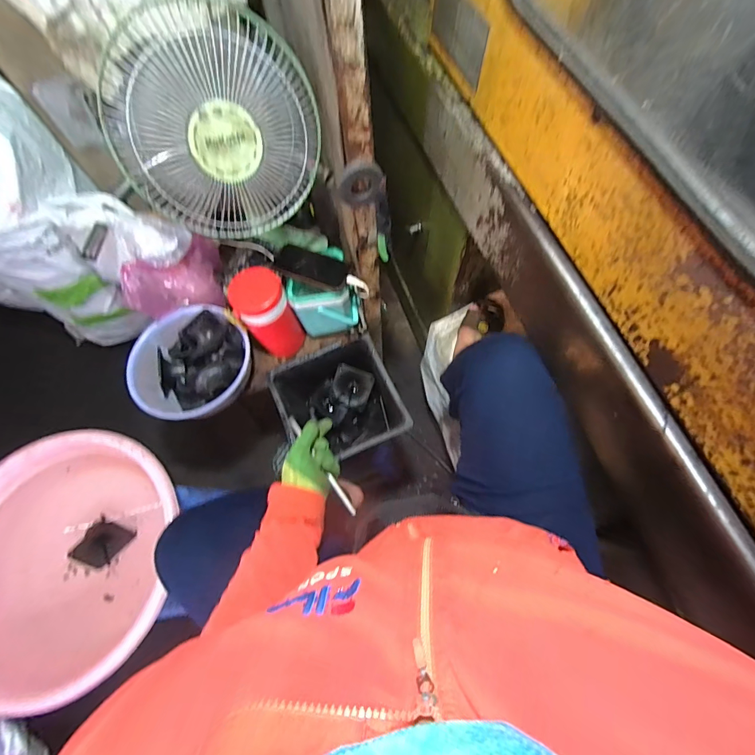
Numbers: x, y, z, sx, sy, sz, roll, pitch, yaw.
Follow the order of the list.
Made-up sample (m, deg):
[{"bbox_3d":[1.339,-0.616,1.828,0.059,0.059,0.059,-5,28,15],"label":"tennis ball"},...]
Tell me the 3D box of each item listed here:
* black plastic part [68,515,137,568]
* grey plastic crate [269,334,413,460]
[{"bbox_3d":[-0.538,0.327,0.755,0.073,0.005,0.086,38,71,-14],"label":"black plastic part"},{"bbox_3d":[-0.082,0.073,0.874,0.234,0.189,0.247,-24,68,-7],"label":"grey plastic crate"}]

